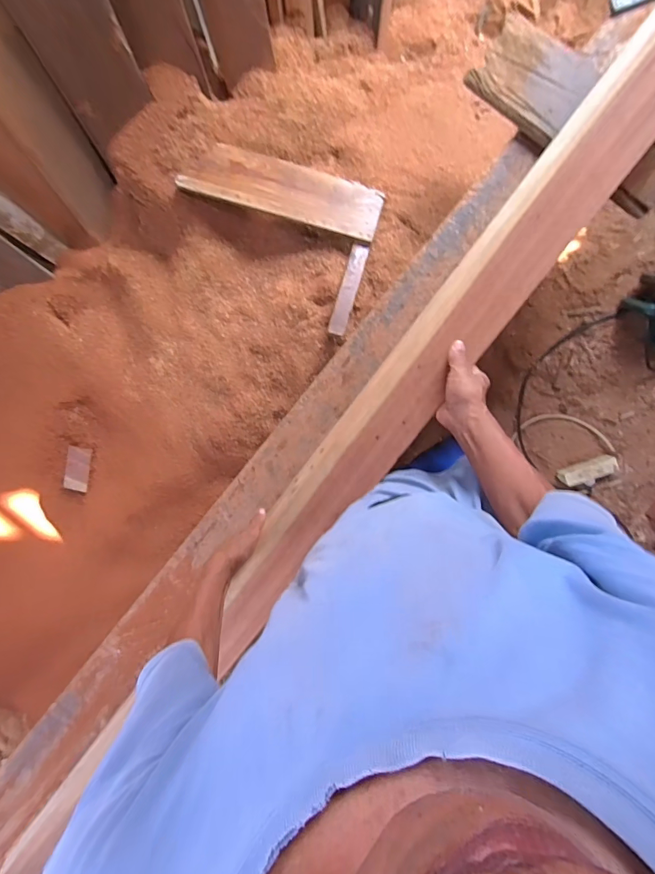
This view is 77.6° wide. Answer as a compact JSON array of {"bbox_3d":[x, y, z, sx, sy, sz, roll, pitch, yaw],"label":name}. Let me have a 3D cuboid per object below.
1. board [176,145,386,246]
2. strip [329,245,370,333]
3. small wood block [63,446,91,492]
[{"bbox_3d":[-0.083,-0.489,0.808,0.382,0.017,0.121,17,82,-1],"label":"board"},{"bbox_3d":[0.042,-0.288,0.796,0.032,0.014,0.188,16,84,4],"label":"strip"},{"bbox_3d":[-0.590,0.076,0.962,0.050,0.004,0.109,10,102,-16],"label":"small wood block"}]

